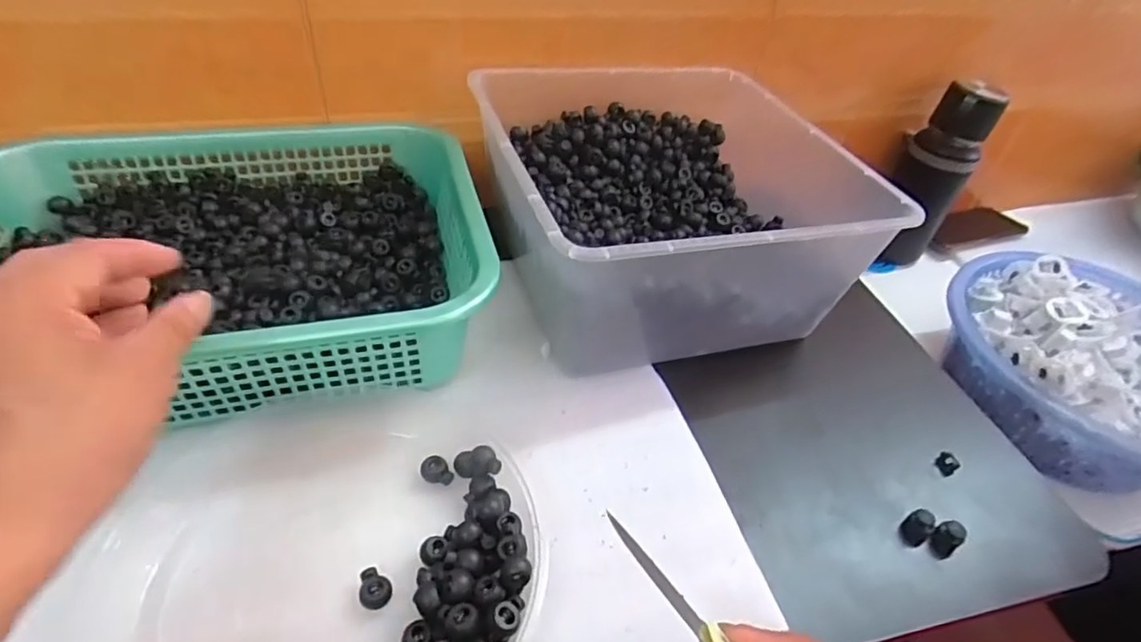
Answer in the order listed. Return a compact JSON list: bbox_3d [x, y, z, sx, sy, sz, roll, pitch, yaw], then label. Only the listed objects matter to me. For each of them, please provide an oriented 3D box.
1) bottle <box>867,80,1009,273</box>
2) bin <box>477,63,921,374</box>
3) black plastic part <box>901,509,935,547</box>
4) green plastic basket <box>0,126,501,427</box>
[{"bbox_3d":[0.448,-0.169,0.748,0.075,0.226,0.069,13,44,7],"label":"bottle"},{"bbox_3d":[0.081,-0.105,0.547,0.285,0.141,0.284,-9,46,-16],"label":"bin"},{"bbox_3d":[0.239,0.141,0.415,0.018,0.019,0.018,-1,44,-8],"label":"black plastic part"},{"bbox_3d":[-0.264,-0.055,0.467,0.380,0.081,0.292,-7,46,-14],"label":"green plastic basket"}]

